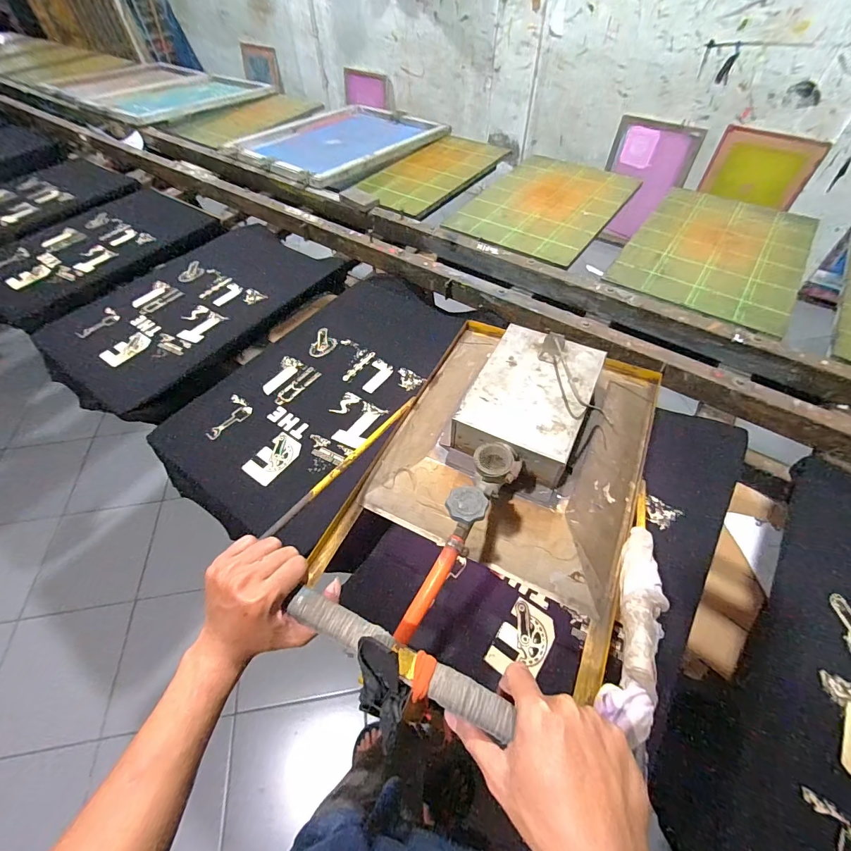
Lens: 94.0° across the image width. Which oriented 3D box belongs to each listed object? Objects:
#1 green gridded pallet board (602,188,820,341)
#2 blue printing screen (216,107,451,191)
[{"bbox_3d":[0.776,-0.478,1.052,0.401,0.013,0.604,29,60,21],"label":"green gridded pallet board"},{"bbox_3d":[-0.327,-1.091,1.504,0.592,0.057,0.761,31,57,22],"label":"blue printing screen"}]

